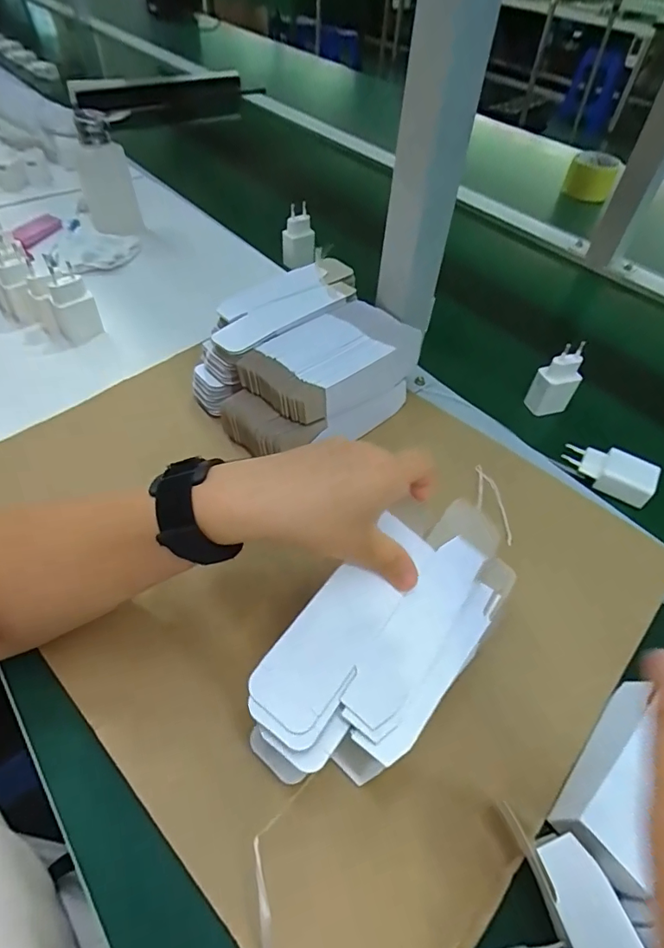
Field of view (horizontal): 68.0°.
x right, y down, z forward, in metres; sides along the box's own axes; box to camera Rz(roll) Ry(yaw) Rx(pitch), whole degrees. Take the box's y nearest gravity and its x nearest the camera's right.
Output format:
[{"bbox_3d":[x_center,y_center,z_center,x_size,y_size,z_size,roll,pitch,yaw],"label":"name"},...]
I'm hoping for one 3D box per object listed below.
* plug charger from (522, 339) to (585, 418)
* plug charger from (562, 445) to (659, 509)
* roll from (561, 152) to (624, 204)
[{"bbox_3d":[0.229,-0.094,0.502,0.039,0.071,0.025,-5,51,-8],"label":"plug charger"},{"bbox_3d":[0.258,-0.004,0.460,0.079,0.020,0.039,32,55,21],"label":"plug charger"},{"bbox_3d":[0.485,-0.551,0.920,0.083,0.064,0.082,27,53,17],"label":"roll"}]

